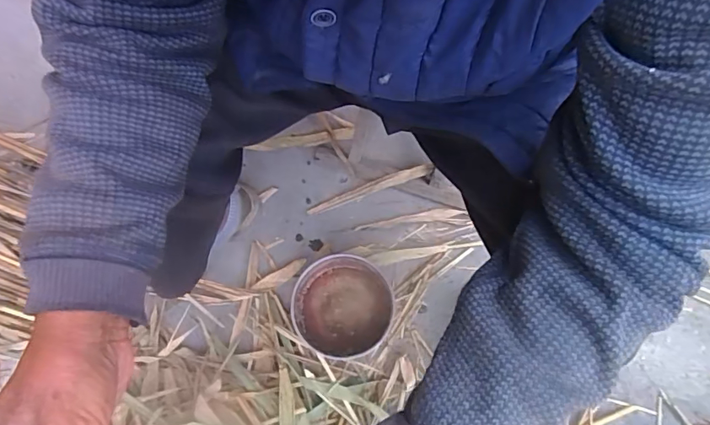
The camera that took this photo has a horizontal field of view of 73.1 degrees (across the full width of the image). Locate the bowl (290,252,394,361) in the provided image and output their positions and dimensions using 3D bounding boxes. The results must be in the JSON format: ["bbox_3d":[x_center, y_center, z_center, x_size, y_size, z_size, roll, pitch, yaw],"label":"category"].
[{"bbox_3d":[-0.019,0.155,0.780,0.156,0.063,0.156,0,69,-1],"label":"bowl"}]

